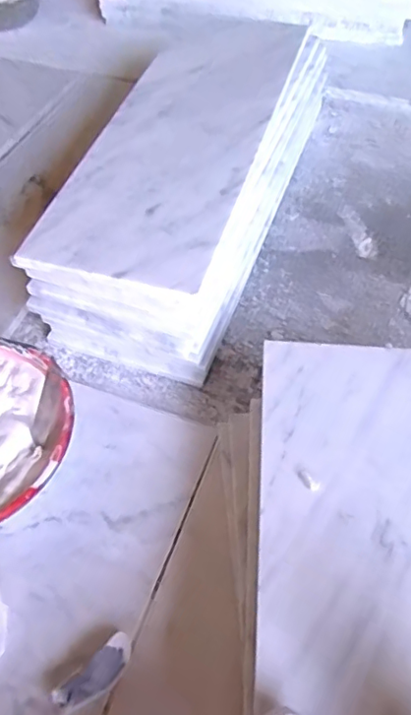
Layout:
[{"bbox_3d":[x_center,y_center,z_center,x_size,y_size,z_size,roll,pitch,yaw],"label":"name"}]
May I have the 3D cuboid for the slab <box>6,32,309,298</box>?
[{"bbox_3d":[-0.018,-0.217,0.556,0.151,0.016,0.418,14,53,11],"label":"slab"}]

